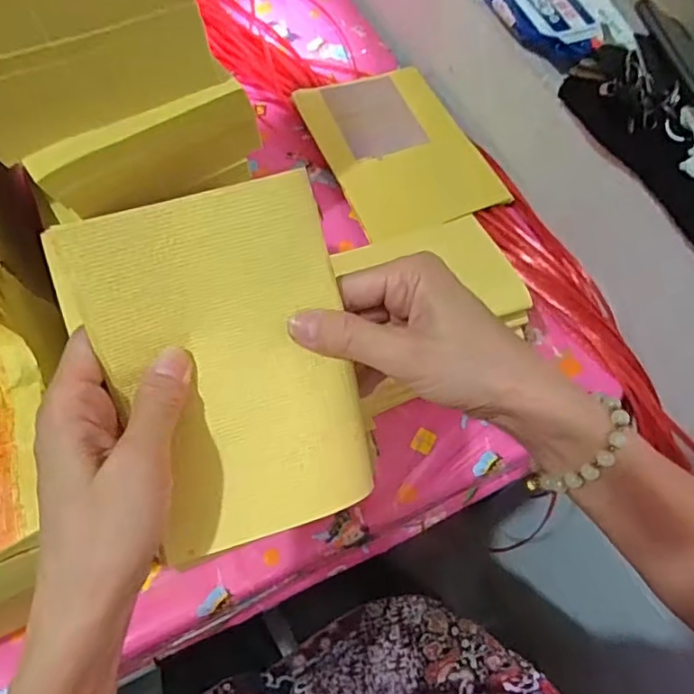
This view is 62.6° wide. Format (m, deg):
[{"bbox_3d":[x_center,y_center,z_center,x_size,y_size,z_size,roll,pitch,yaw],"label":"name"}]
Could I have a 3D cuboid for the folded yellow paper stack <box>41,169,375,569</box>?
[{"bbox_3d":[-0.053,0.010,0.266,0.113,0.017,0.157,-18,95,-13],"label":"folded yellow paper stack"}]

